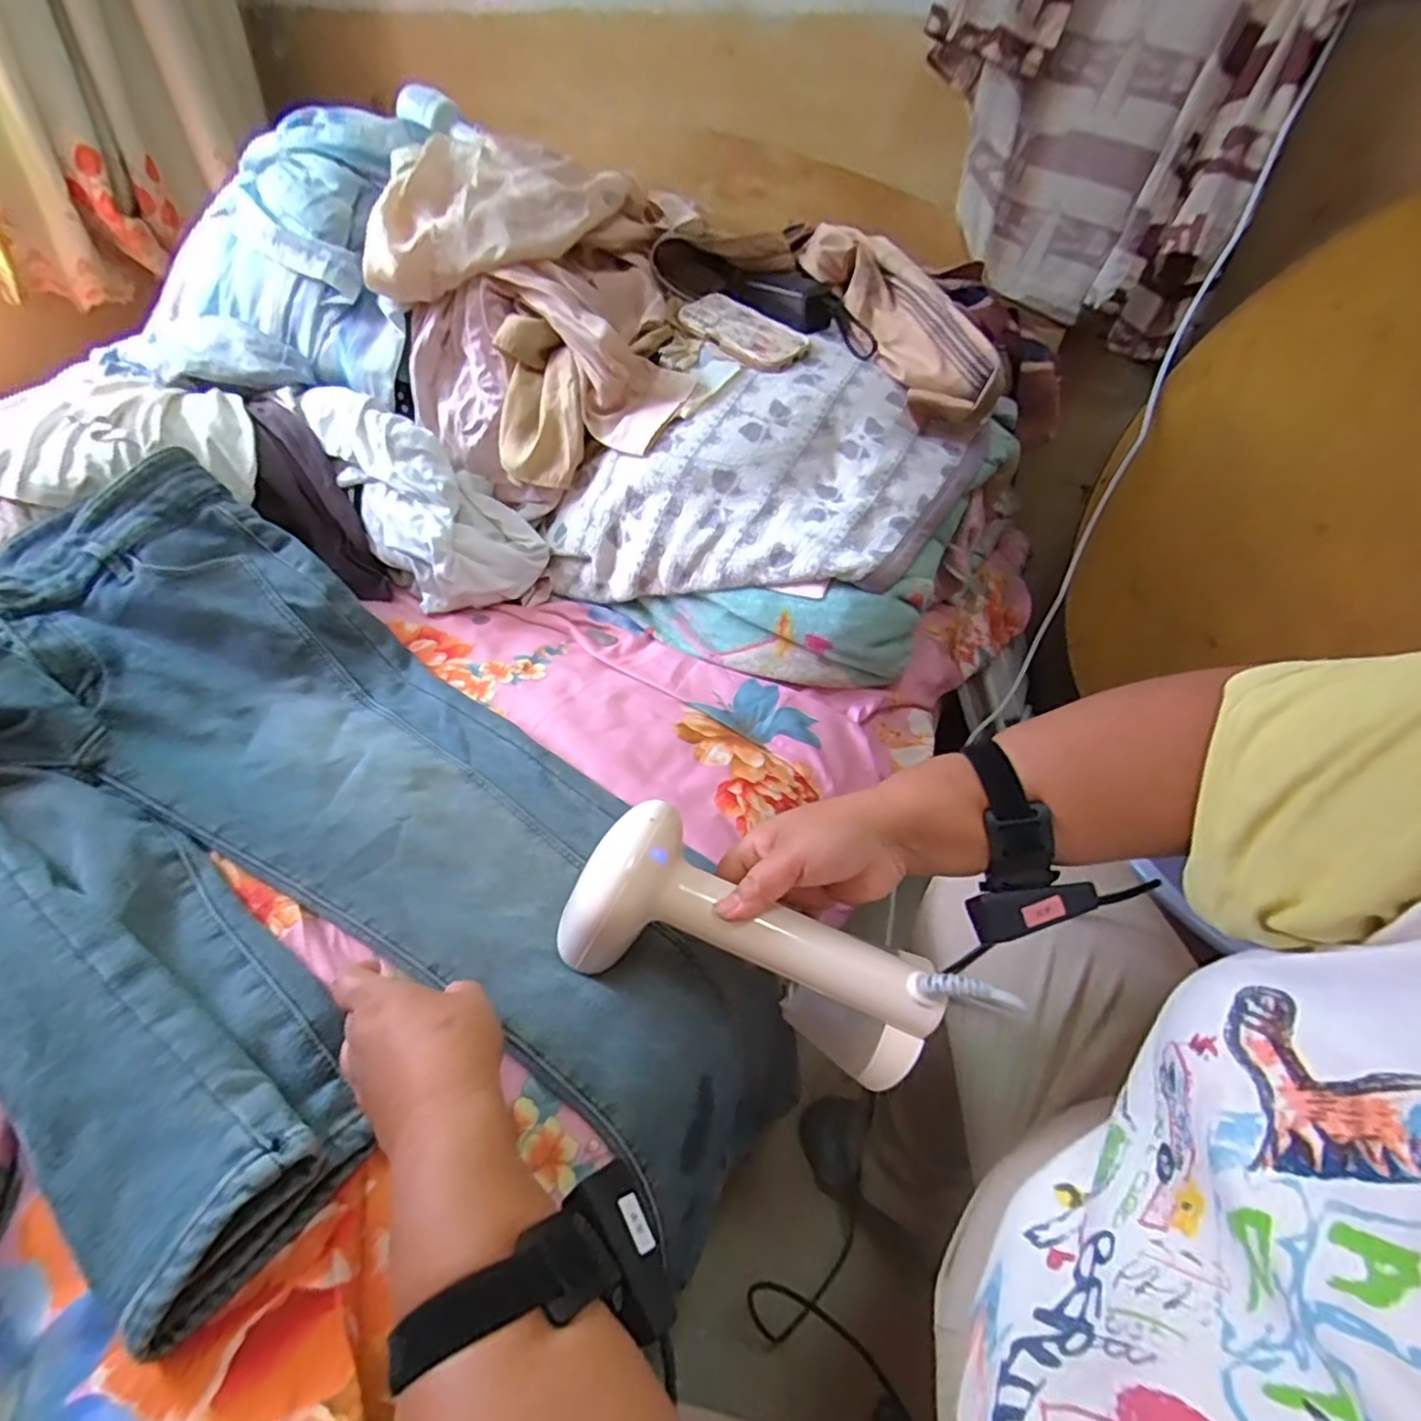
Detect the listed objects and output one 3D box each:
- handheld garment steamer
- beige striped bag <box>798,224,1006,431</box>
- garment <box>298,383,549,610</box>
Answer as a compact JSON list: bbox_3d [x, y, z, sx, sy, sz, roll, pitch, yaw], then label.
[{"bbox_3d":[0.031,0.157,0.415,0.249,0.116,0.070,24,41,5],"label":"handheld garment steamer"},{"bbox_3d":[0.221,-0.466,0.776,0.103,0.091,0.345,-12,64,-23],"label":"beige striped bag"},{"bbox_3d":[-0.329,-0.256,0.747,0.329,0.099,0.151,46,46,0],"label":"garment"}]

